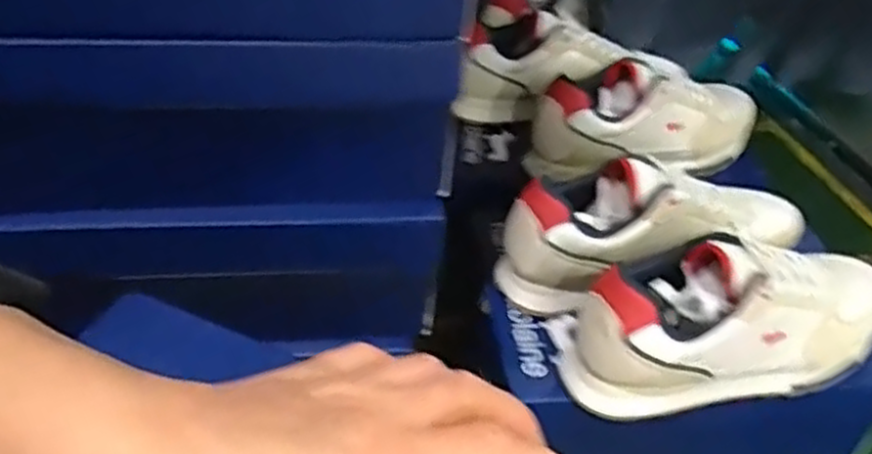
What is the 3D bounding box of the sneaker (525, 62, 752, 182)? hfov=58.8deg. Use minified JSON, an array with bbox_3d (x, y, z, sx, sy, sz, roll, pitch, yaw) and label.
[{"bbox_3d":[0.234,-0.122,0.830,0.294,0.104,0.096,-17,44,-23],"label":"sneaker"}]

